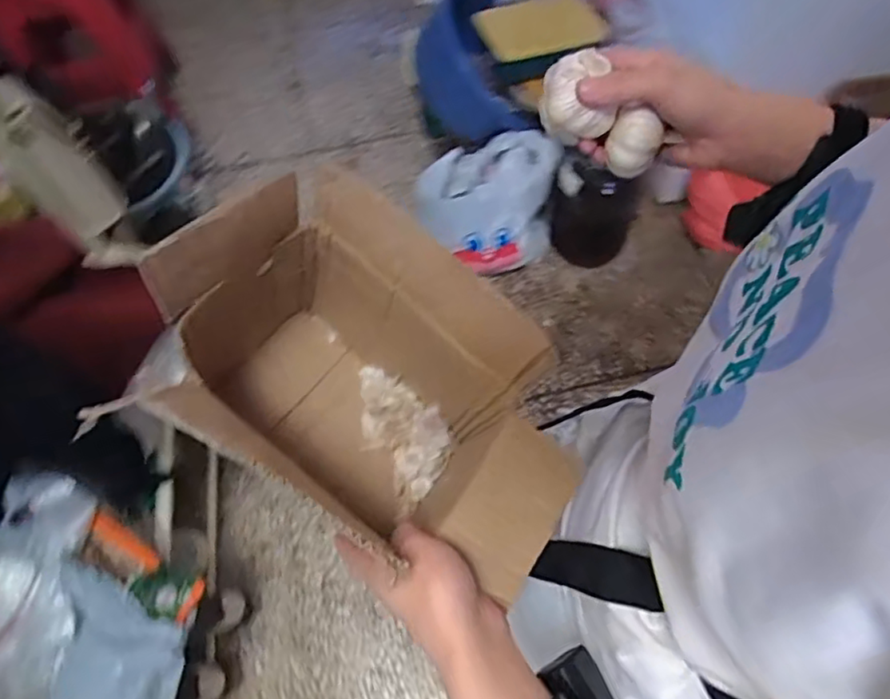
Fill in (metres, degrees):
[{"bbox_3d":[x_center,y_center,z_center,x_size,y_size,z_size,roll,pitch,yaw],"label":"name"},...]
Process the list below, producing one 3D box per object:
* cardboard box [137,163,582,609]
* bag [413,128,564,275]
[{"bbox_3d":[-0.057,0.040,0.436,0.301,0.238,0.173,34,68,16],"label":"cardboard box"},{"bbox_3d":[0.112,-0.358,1.540,0.360,0.233,0.222,-21,65,-10],"label":"bag"}]

